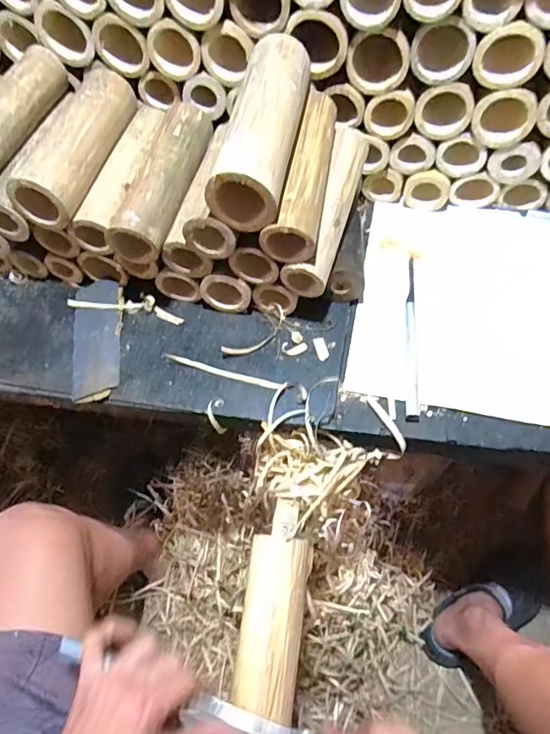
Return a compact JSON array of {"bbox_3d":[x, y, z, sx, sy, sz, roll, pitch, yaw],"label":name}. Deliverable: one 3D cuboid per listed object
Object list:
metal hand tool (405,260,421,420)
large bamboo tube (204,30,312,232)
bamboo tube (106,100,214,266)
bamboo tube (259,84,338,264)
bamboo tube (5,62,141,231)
[{"bbox_3d":[0.138,-0.039,0.470,0.012,0.011,0.195,7,65,4],"label":"metal hand tool"},{"bbox_3d":[-0.007,-0.208,0.410,0.054,0.054,0.185,10,66,6],"label":"large bamboo tube"},{"bbox_3d":[-0.107,-0.189,0.469,0.048,0.046,0.184,14,66,8],"label":"bamboo tube"},{"bbox_3d":[0.030,-0.182,0.439,0.043,0.040,0.178,11,66,7],"label":"bamboo tube"},{"bbox_3d":[-0.195,-0.226,0.468,0.049,0.054,0.189,13,66,7],"label":"bamboo tube"}]

